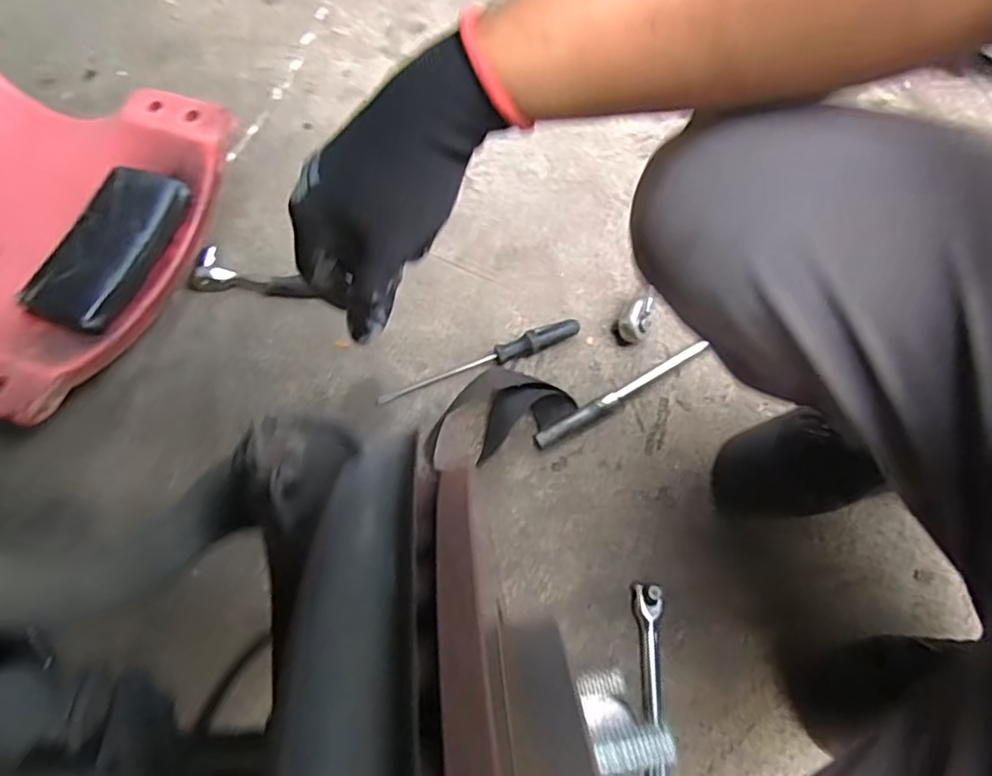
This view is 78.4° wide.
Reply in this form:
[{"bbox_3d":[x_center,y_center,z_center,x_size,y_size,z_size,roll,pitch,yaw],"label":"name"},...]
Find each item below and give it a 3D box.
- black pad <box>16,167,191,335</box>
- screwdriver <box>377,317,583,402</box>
[{"bbox_3d":[-0.424,-0.156,0.670,0.086,0.031,0.191,16,68,8],"label":"black pad"},{"bbox_3d":[-0.017,-0.031,0.701,0.240,0.030,0.025,-19,69,-8],"label":"screwdriver"}]

